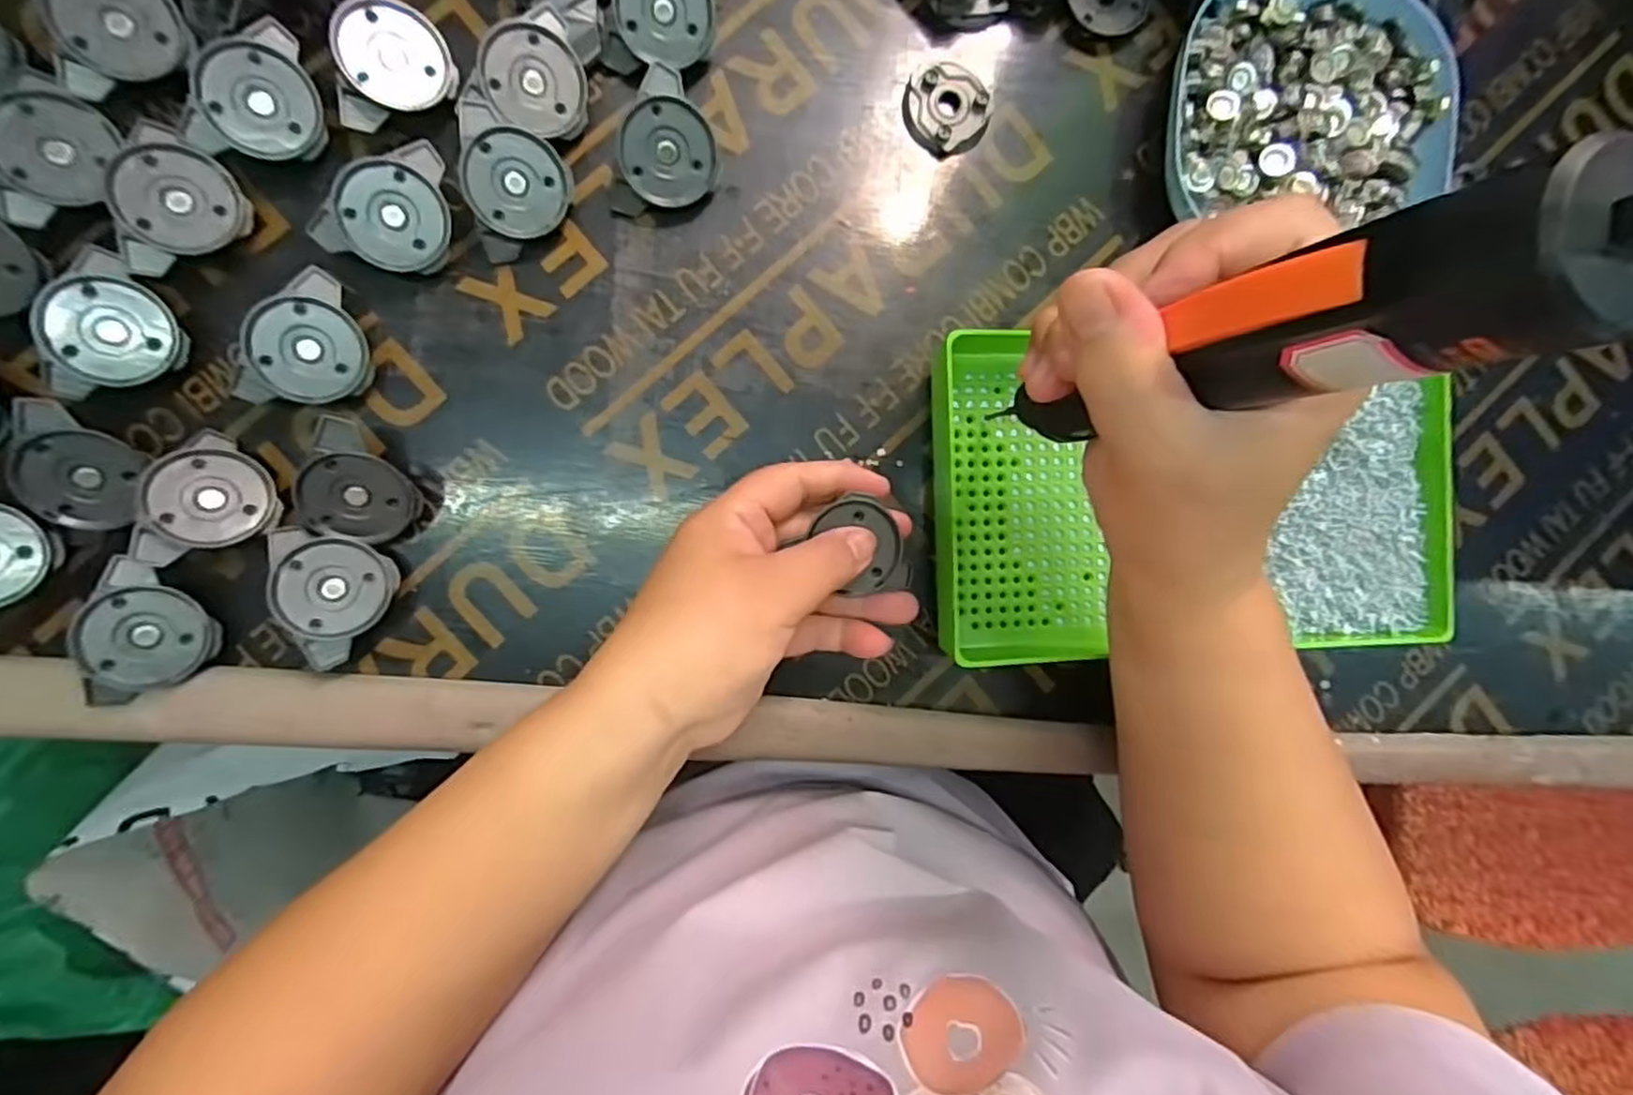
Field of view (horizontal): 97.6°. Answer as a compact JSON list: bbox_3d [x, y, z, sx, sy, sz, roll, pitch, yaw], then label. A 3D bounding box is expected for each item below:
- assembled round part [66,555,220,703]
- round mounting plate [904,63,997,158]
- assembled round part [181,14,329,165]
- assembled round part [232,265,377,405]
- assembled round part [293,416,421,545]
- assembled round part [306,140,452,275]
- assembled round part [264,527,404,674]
[{"bbox_3d":[-0.282,0.033,0.295,0.047,0.013,0.054,-25,106,-29],"label":"assembled round part"},{"bbox_3d":[0.063,-0.211,0.342,0.043,0.007,0.042,0,91,-7],"label":"round mounting plate"},{"bbox_3d":[-0.235,-0.185,0.295,0.051,0.012,0.048,-29,115,-17],"label":"assembled round part"},{"bbox_3d":[-0.220,-0.088,0.301,0.048,0.015,0.051,-15,108,-27],"label":"assembled round part"},{"bbox_3d":[-0.192,-0.027,0.302,0.043,0.007,0.049,11,107,-26],"label":"assembled round part"},{"bbox_3d":[-0.180,-0.146,0.306,0.046,0.016,0.055,25,94,-29],"label":"assembled round part"},{"bbox_3d":[-0.209,0.016,0.304,0.046,0.018,0.055,-45,104,-28],"label":"assembled round part"}]

